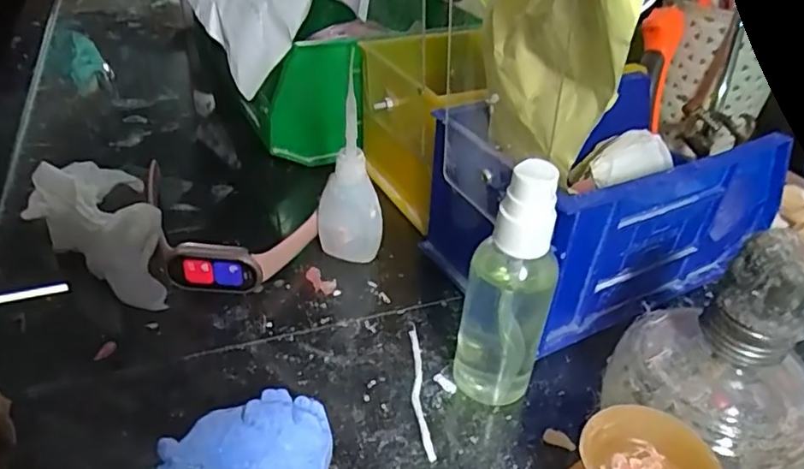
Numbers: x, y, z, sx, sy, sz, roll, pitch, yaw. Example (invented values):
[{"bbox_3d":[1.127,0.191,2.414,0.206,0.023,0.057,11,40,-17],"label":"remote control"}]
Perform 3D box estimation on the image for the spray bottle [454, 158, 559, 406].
[{"bbox_3d":[0.044,0.021,0.243,0.034,0.113,0.025,14,37,13],"label":"spray bottle"}]

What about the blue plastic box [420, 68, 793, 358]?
[{"bbox_3d":[0.109,-0.019,0.324,0.167,0.090,0.099,-15,40,-24],"label":"blue plastic box"}]

